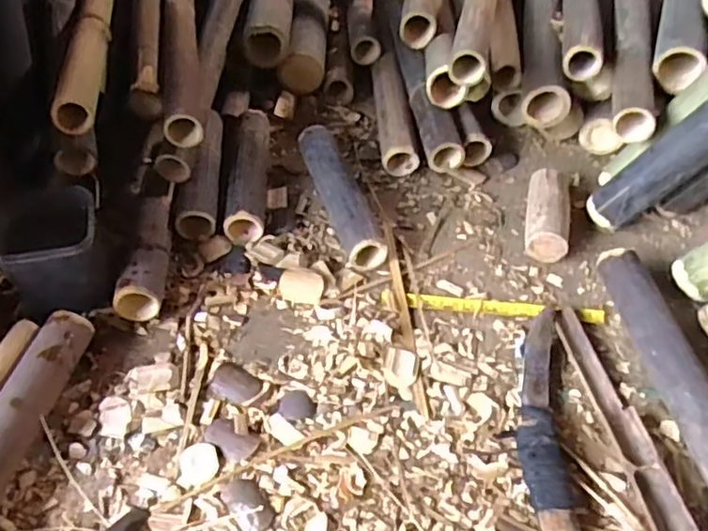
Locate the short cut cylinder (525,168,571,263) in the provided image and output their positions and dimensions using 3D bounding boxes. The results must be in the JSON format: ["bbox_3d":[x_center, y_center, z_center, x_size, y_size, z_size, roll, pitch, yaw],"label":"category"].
[{"bbox_3d":[0.286,-0.077,0.941,0.058,0.058,0.163,10,48,6],"label":"short cut cylinder"}]

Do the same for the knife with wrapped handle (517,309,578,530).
[{"bbox_3d":[0.215,0.167,0.729,0.054,0.027,0.280,5,48,2],"label":"knife with wrapped handle"}]

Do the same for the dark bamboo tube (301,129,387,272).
[{"bbox_3d":[-0.024,-0.108,0.948,0.054,0.068,0.273,-15,50,-16],"label":"dark bamboo tube"}]

